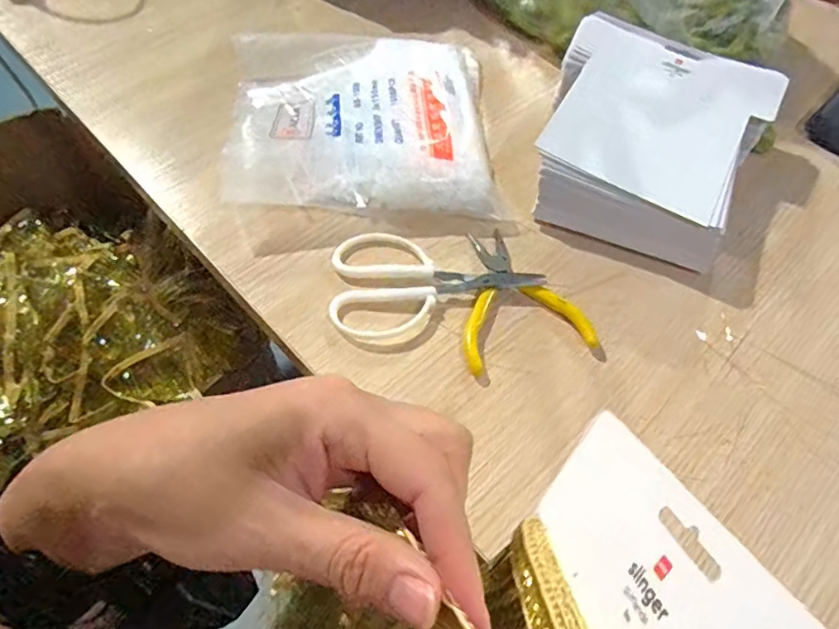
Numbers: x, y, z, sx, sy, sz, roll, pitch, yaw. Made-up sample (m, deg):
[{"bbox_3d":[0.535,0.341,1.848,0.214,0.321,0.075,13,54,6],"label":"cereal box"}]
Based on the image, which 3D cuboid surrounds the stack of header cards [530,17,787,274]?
[{"bbox_3d":[0.178,-0.135,0.449,0.157,0.053,0.190,21,61,9],"label":"stack of header cards"}]

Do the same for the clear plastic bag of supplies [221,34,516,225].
[{"bbox_3d":[-0.046,-0.156,0.459,0.204,0.034,0.193,-4,60,-5],"label":"clear plastic bag of supplies"}]

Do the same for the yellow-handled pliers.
[{"bbox_3d":[0.062,-0.016,0.394,0.086,0.009,0.107,-11,61,-9],"label":"yellow-handled pliers"}]

